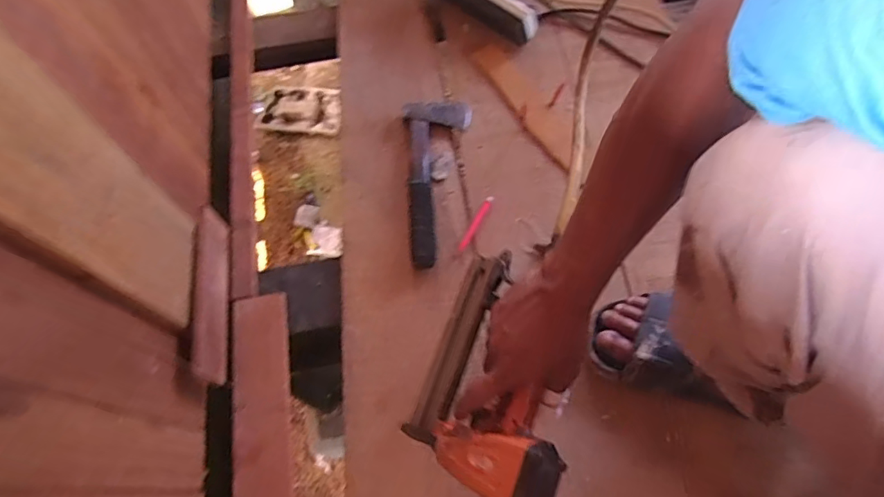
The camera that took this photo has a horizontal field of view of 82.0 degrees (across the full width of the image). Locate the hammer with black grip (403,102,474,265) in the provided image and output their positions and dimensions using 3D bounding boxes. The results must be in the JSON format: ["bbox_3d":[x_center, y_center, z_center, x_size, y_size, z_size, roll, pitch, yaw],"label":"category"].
[{"bbox_3d":[-0.013,-0.107,0.741,0.096,0.027,0.281,2,64,4],"label":"hammer with black grip"}]

